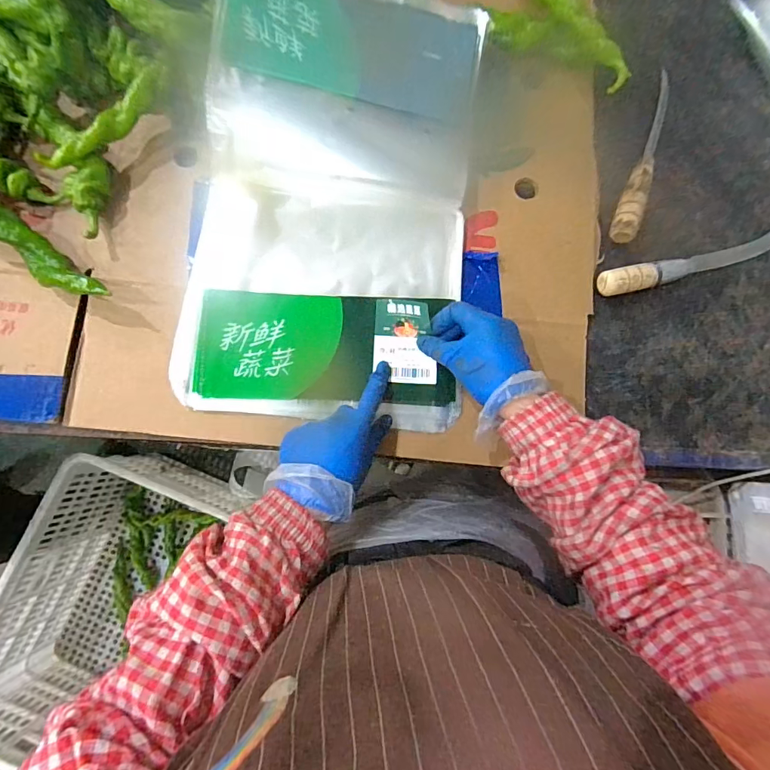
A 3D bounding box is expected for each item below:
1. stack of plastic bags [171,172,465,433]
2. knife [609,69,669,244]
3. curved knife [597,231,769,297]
[{"bbox_3d":[-0.058,-0.075,0.403,0.255,0.023,0.207,5,82,-1],"label":"stack of plastic bags"},{"bbox_3d":[0.267,-0.230,0.435,0.025,0.022,0.196,23,82,2],"label":"knife"},{"bbox_3d":[0.302,-0.120,0.421,0.194,0.017,0.026,-14,83,-4],"label":"curved knife"}]

